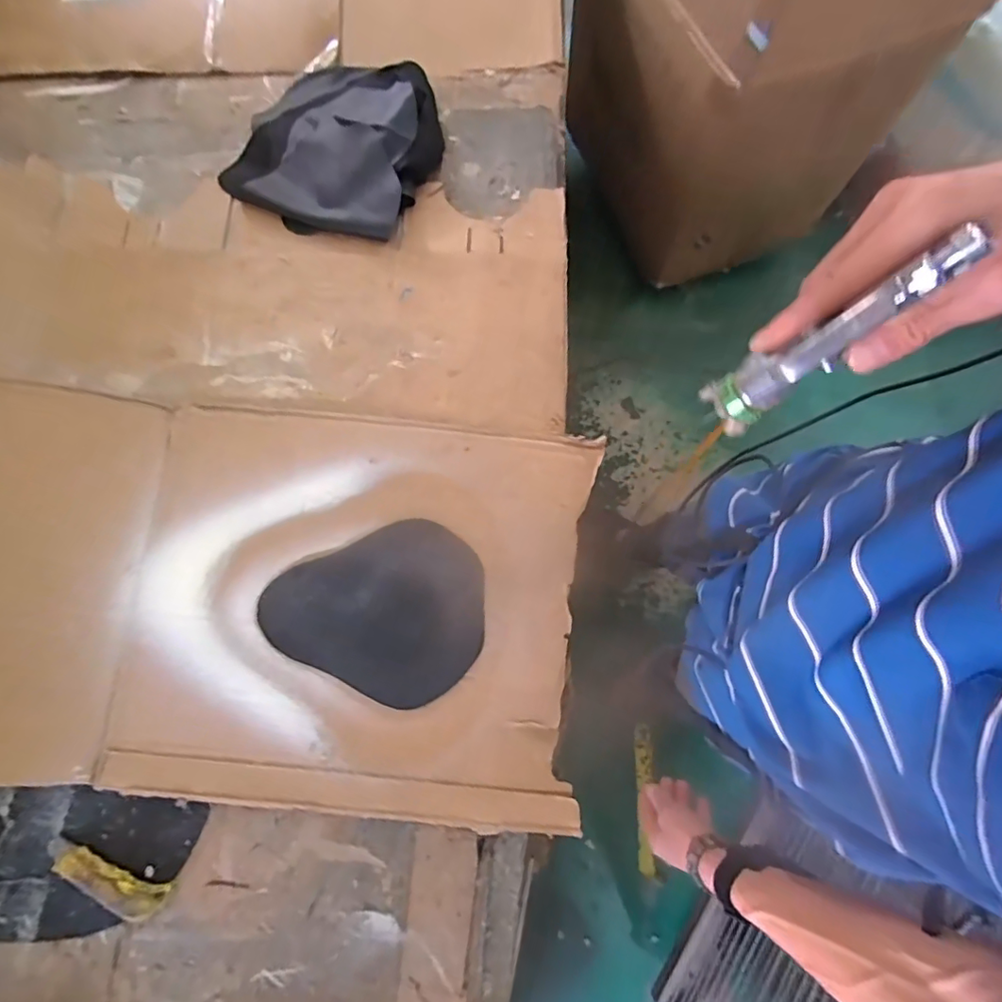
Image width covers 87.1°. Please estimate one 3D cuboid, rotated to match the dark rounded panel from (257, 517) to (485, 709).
[{"bbox_3d":[-0.143,0.121,0.647,0.251,0.019,0.211,25,78,6],"label":"dark rounded panel"}]

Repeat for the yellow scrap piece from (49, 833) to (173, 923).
[{"bbox_3d":[-0.430,0.412,0.572,0.142,0.014,0.043,18,77,4],"label":"yellow scrap piece"}]

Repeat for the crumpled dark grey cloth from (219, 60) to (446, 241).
[{"bbox_3d":[-0.239,-0.534,0.765,0.299,0.085,0.315,19,78,5],"label":"crumpled dark grey cloth"}]

